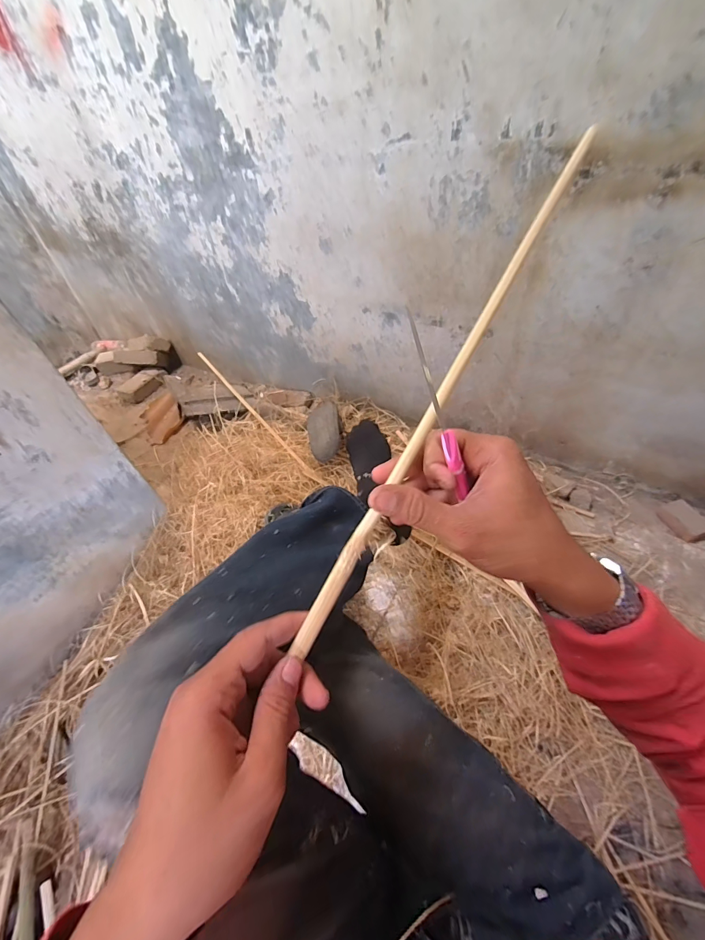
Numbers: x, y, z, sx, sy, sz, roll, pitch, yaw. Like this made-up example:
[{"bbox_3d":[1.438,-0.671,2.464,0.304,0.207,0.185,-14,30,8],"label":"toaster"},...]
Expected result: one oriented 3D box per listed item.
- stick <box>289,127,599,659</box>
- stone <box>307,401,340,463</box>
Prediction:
[{"bbox_3d":[0.090,-0.093,0.296,0.013,0.009,0.501,25,77,26],"label":"stick"},{"bbox_3d":[-0.092,-0.128,1.235,0.111,0.087,0.242,-9,48,-2],"label":"stone"}]

